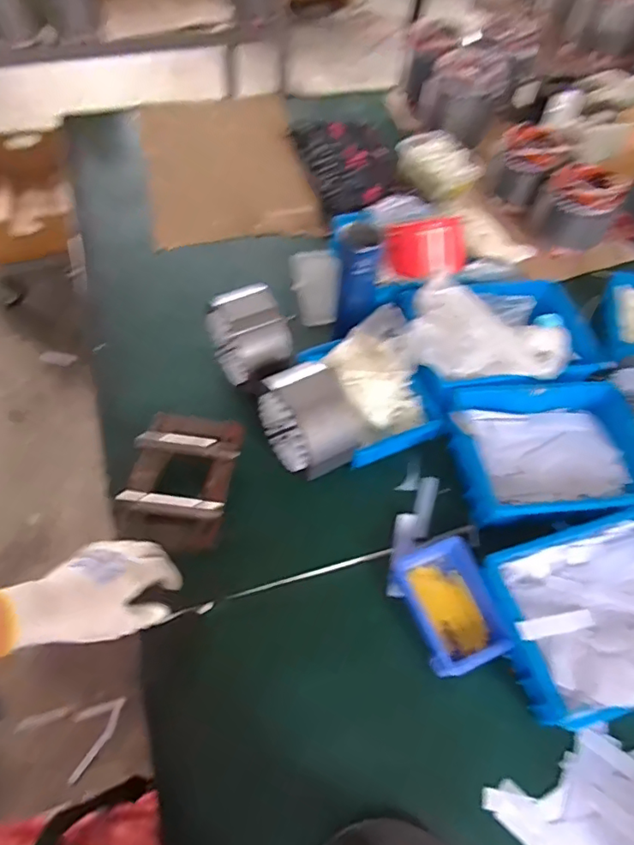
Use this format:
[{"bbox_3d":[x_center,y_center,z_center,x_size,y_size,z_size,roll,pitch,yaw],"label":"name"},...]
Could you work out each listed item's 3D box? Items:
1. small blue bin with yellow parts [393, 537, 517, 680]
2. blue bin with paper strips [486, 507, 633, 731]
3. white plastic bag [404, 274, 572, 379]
[{"bbox_3d":[0.170,0.232,0.686,0.100,0.051,0.149,-16,60,-14],"label":"small blue bin with yellow parts"},{"bbox_3d":[0.362,0.237,0.677,0.284,0.085,0.207,-12,59,-12],"label":"blue bin with paper strips"},{"bbox_3d":[0.257,-0.134,0.789,0.237,0.092,0.136,12,57,4],"label":"white plastic bag"}]

